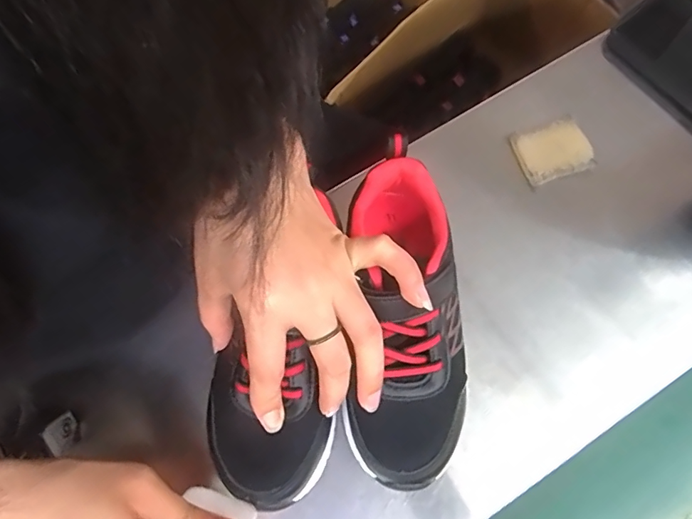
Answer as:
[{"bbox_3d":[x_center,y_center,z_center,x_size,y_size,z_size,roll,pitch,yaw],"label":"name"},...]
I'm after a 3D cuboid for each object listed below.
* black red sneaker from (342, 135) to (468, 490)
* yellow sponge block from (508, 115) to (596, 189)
[{"bbox_3d":[0.036,0.031,0.290,0.067,0.072,0.192,0,76,1],"label":"black red sneaker"},{"bbox_3d":[0.158,-0.083,0.371,0.050,0.011,0.044,-20,73,-5],"label":"yellow sponge block"}]

